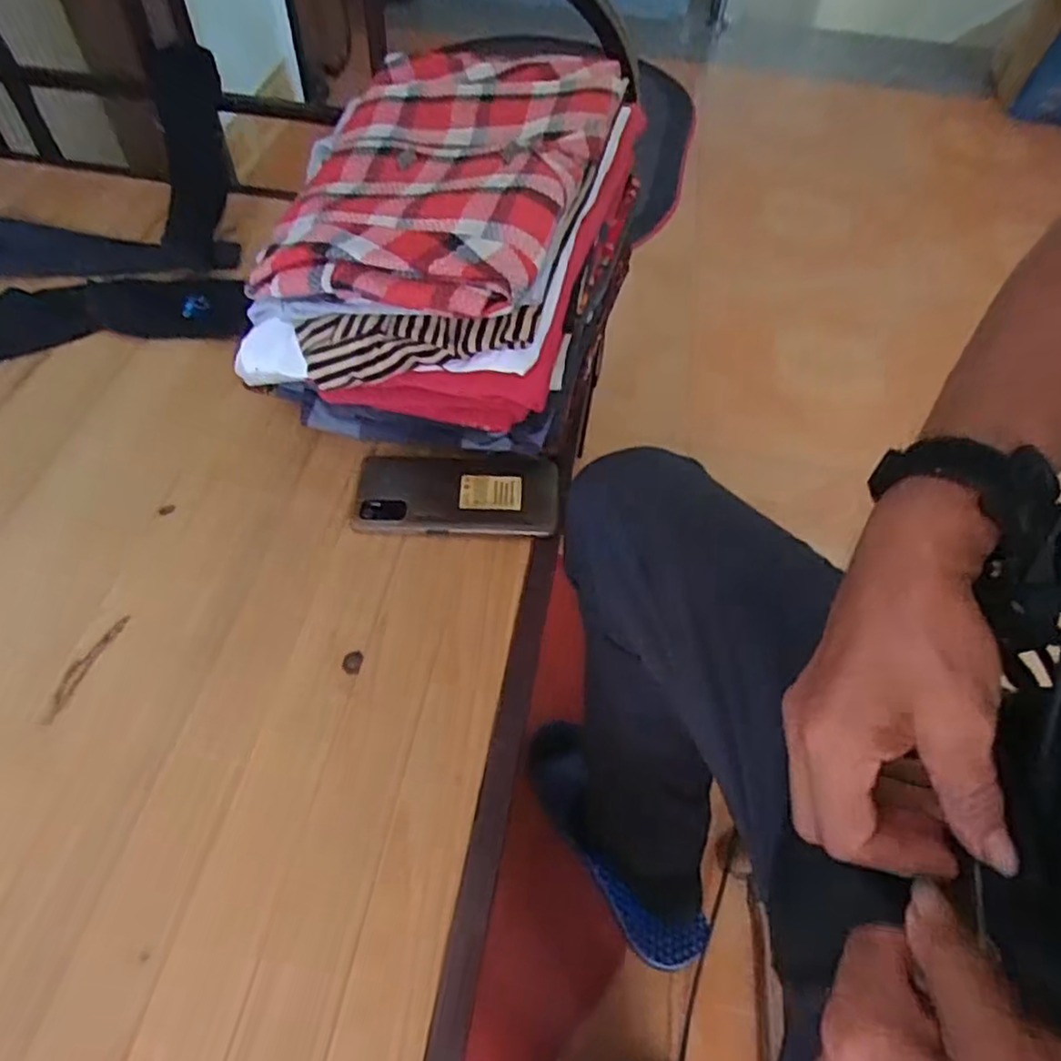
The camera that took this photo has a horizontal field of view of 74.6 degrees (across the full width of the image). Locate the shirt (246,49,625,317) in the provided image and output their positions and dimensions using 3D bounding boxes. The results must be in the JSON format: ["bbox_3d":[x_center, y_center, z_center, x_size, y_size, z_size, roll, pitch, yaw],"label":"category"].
[{"bbox_3d":[-0.068,-0.271,0.518,0.217,0.055,0.290,15,56,7],"label":"shirt"}]

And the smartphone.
[{"bbox_3d":[-0.057,-0.031,0.554,0.156,0.012,0.075,0,55,-3],"label":"smartphone"}]

